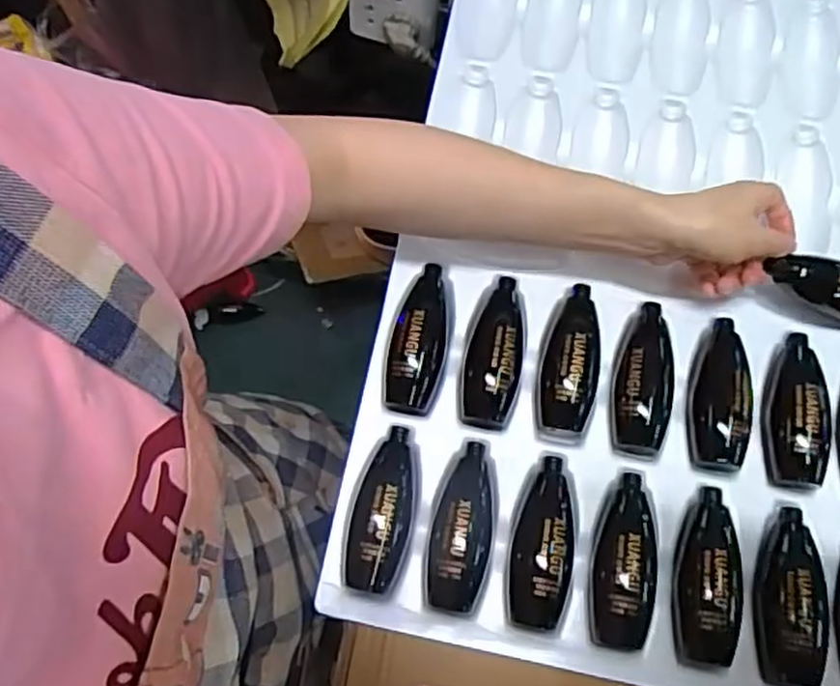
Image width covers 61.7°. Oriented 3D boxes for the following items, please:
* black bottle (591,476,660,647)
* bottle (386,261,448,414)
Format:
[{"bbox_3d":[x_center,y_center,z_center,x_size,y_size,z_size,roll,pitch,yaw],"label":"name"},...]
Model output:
[{"bbox_3d":[0.129,0.132,0.427,0.037,0.021,0.102,12,73,2],"label":"black bottle"},{"bbox_3d":[0.000,-0.006,0.471,0.037,0.025,0.101,11,72,1],"label":"bottle"}]

